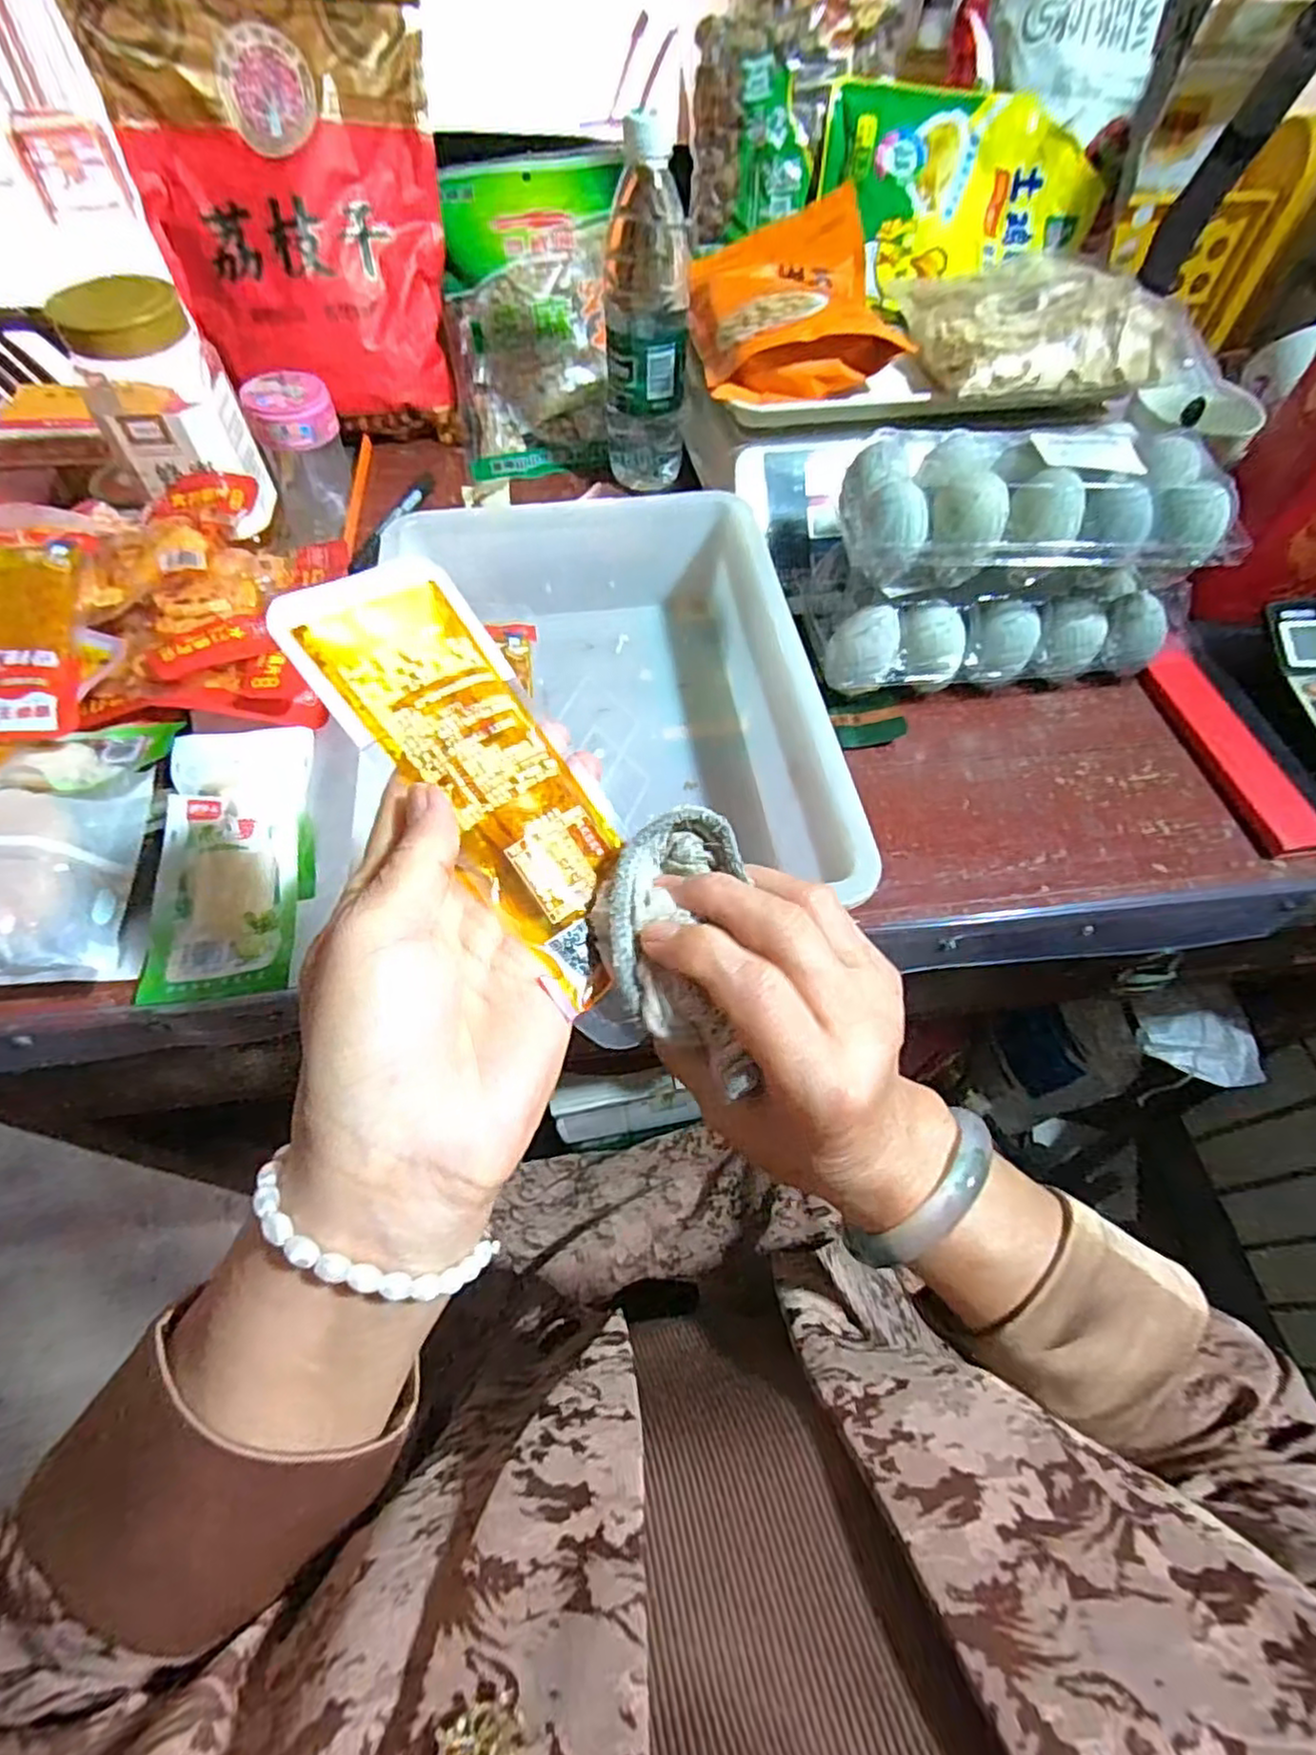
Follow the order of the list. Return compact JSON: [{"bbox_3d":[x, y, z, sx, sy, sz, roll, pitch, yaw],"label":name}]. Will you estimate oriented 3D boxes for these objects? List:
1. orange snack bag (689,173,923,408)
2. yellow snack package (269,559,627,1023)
[{"bbox_3d":[0.098,-0.432,0.530,0.144,0.049,0.220,3,58,-3],"label":"orange snack bag"},{"bbox_3d":[-0.053,-0.038,0.235,0.061,0.010,0.154,-40,91,-32],"label":"yellow snack package"}]

